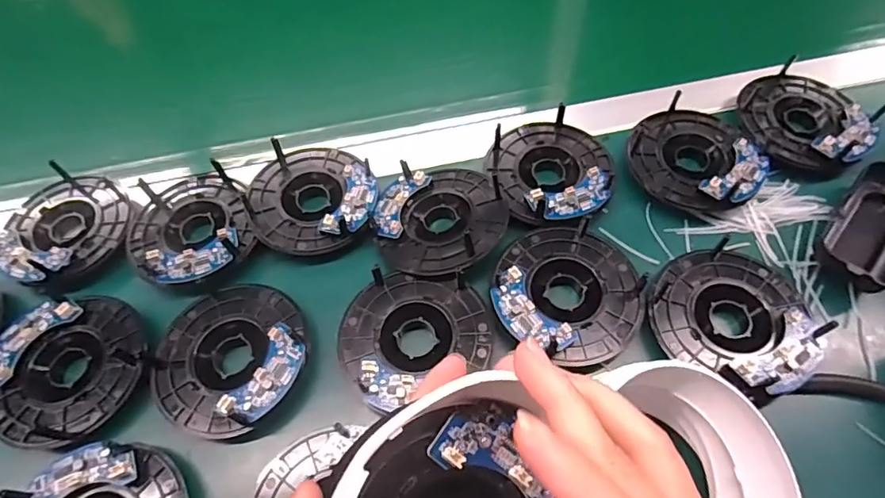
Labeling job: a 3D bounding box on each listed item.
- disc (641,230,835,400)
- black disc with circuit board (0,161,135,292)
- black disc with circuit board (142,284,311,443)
[{"bbox_3d":[0.193,0.042,0.331,0.101,0.024,0.093,-1,60,2],"label":"disc"},{"bbox_3d":[-0.301,-0.020,0.391,0.104,0.024,0.096,-1,60,2],"label":"black disc with circuit board"},{"bbox_3d":[-0.138,0.073,0.331,0.108,0.025,0.098,22,63,15],"label":"black disc with circuit board"}]

